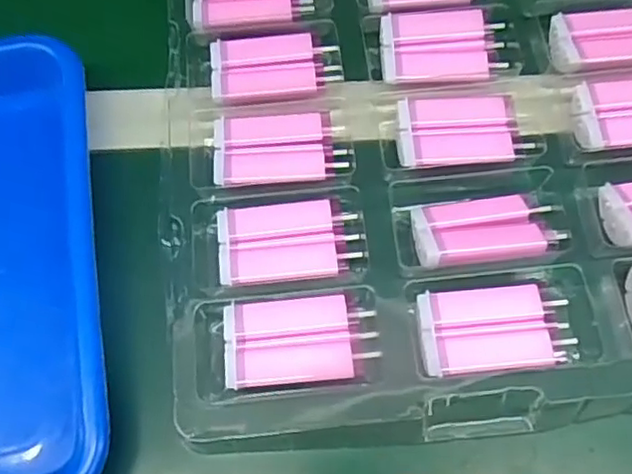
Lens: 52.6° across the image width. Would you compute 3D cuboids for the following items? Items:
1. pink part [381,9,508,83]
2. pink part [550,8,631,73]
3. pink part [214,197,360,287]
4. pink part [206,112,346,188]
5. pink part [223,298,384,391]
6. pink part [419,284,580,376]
[{"bbox_3d":[0.072,-0.107,0.363,0.068,0.019,0.040,-3,68,1],"label":"pink part"},{"bbox_3d":[0.170,-0.111,0.363,0.071,0.018,0.041,-5,68,0],"label":"pink part"},{"bbox_3d":[-0.013,0.002,0.317,0.068,0.008,0.040,-7,68,-1],"label":"pink part"},{"bbox_3d":[-0.020,-0.049,0.337,0.068,0.006,0.040,-8,68,-1],"label":"pink part"},{"bbox_3d":[-0.008,0.047,0.295,0.066,0.014,0.040,-7,68,-1],"label":"pink part"},{"bbox_3d":[0.082,0.044,0.300,0.066,0.015,0.040,-4,68,0],"label":"pink part"}]

